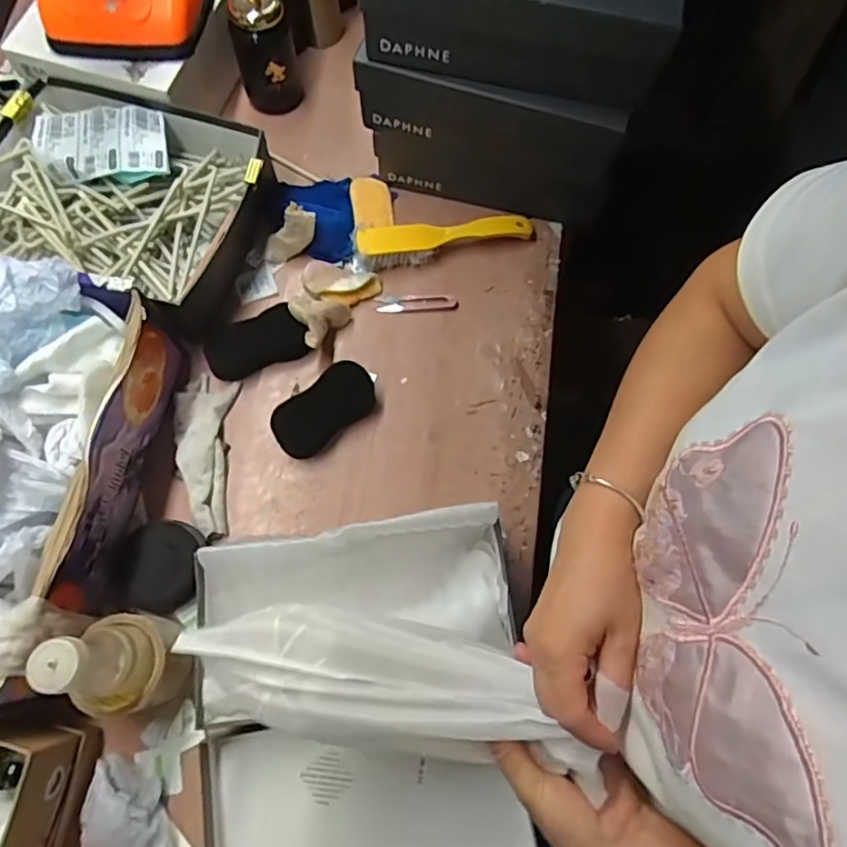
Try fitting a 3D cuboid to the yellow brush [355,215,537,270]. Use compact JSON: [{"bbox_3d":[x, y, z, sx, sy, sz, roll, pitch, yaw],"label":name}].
[{"bbox_3d":[0.029,-0.237,0.760,0.233,0.039,0.047,-9,72,-5],"label":"yellow brush"}]

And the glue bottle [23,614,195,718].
[{"bbox_3d":[-0.274,0.214,0.529,0.074,0.177,0.087,-8,72,-5],"label":"glue bottle"}]

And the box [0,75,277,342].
[{"bbox_3d":[-0.375,-0.263,0.730,0.329,0.088,0.279,15,72,3],"label":"box"}]

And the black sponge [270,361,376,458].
[{"bbox_3d":[-0.116,-0.016,0.694,0.126,0.036,0.060,-38,77,-13],"label":"black sponge"}]

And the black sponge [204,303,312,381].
[{"bbox_3d":[-0.202,-0.099,0.717,0.121,0.034,0.065,-18,73,-8],"label":"black sponge"}]

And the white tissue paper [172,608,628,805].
[{"bbox_3d":[-0.018,0.179,0.409,0.274,0.072,0.081,7,71,8],"label":"white tissue paper"}]

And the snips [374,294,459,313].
[{"bbox_3d":[-0.008,-0.153,0.754,0.101,0.004,0.022,-2,72,-3],"label":"snips"}]

